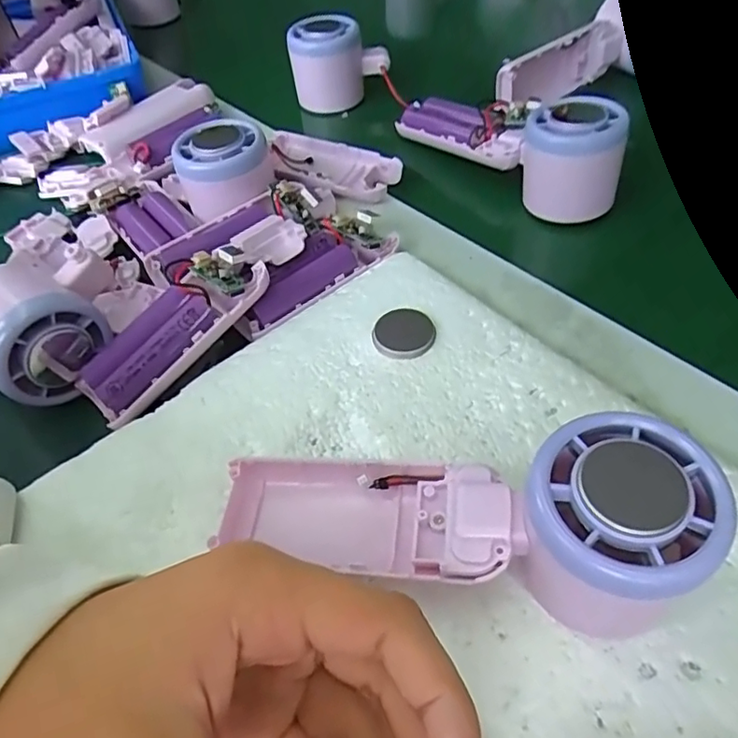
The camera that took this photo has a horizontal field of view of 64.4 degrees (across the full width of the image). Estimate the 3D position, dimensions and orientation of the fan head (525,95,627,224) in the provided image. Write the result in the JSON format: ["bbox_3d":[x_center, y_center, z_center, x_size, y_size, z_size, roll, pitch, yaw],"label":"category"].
[{"bbox_3d":[0.120,-0.124,0.346,0.054,0.060,0.045,12,53,17],"label":"fan head"}]

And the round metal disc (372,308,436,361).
[{"bbox_3d":[0.018,-0.018,0.287,0.029,0.004,0.030,-4,50,4],"label":"round metal disc"}]

